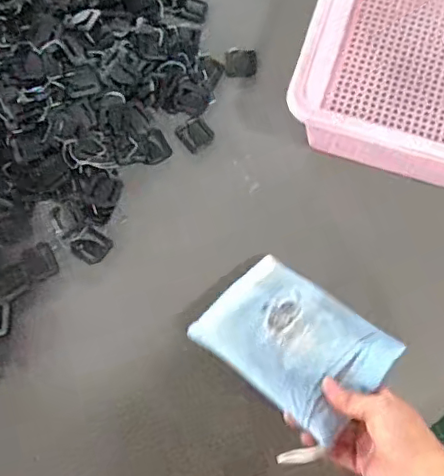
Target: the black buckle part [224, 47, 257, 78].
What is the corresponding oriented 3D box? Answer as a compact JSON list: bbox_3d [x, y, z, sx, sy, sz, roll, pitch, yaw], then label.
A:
[{"bbox_3d":[0.022,-0.210,0.676,0.038,0.005,0.039,0,76,0],"label":"black buckle part"}]

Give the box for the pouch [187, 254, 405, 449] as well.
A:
[{"bbox_3d":[0.065,0.090,0.516,0.161,0.014,0.114,34,64,29],"label":"pouch"}]

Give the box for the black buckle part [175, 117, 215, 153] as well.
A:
[{"bbox_3d":[-0.031,-0.120,0.651,0.037,0.004,0.036,-37,73,-11],"label":"black buckle part"}]

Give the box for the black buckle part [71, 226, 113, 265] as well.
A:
[{"bbox_3d":[-0.140,0.009,0.608,0.036,0.004,0.034,32,74,13],"label":"black buckle part"}]

